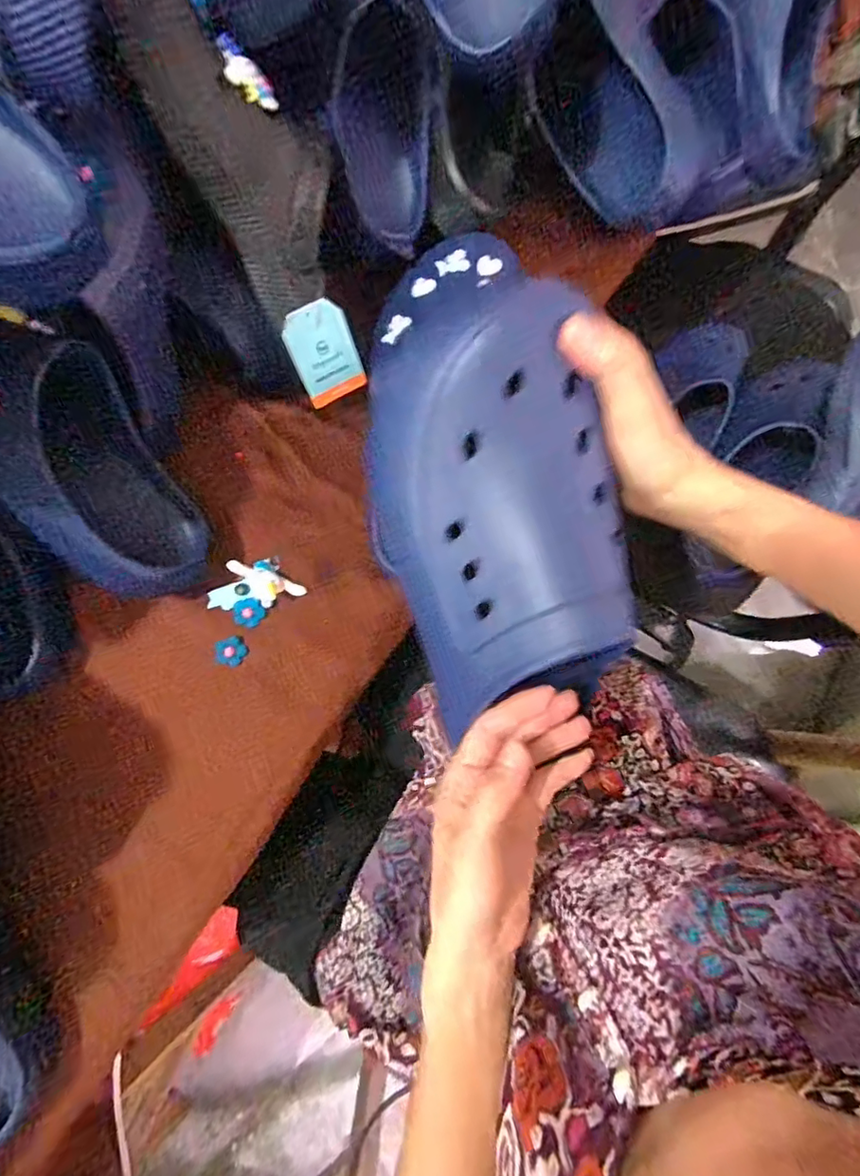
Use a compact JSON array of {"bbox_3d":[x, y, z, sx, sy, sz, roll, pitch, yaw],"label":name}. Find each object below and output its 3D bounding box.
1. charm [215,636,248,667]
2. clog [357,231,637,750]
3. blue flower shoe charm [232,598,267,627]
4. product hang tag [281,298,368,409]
[{"bbox_3d":[-0.166,0.052,0.462,0.024,0.007,0.023,0,79,0],"label":"charm"},{"bbox_3d":[0.039,-0.052,0.313,0.123,0.108,0.201,-11,105,18],"label":"clog"},{"bbox_3d":[-0.153,0.020,0.468,0.024,0.006,0.024,0,79,0],"label":"blue flower shoe charm"},{"bbox_3d":[-0.086,-0.191,0.454,0.052,0.076,0.004,-27,46,-5],"label":"product hang tag"}]

